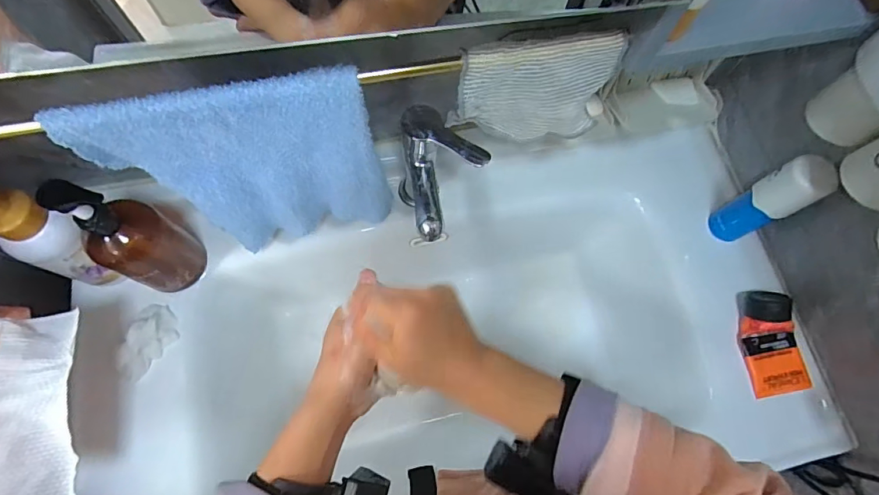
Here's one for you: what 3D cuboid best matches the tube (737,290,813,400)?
[{"bbox_3d":[0.424,0.115,0.557,0.072,0.054,0.130,-8,71,-5],"label":"tube"}]

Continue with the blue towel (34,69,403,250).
[{"bbox_3d":[-0.162,-0.065,0.416,0.207,0.228,0.029,-12,72,-7],"label":"blue towel"}]

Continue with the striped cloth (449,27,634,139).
[{"bbox_3d":[0.080,-0.131,0.380,0.138,0.094,0.016,-11,55,-8],"label":"striped cloth"}]

